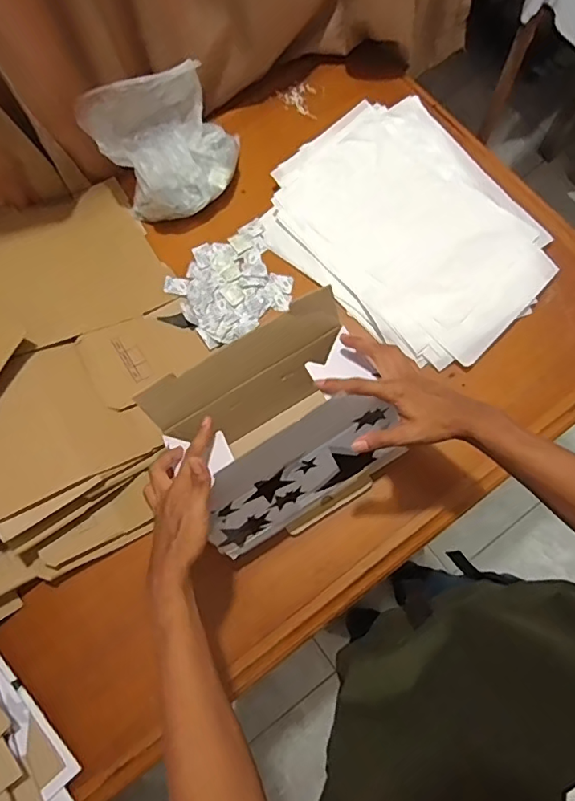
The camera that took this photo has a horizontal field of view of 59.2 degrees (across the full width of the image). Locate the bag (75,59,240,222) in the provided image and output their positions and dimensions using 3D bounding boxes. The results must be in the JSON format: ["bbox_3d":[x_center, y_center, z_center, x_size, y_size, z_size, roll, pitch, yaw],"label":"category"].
[{"bbox_3d":[-0.182,-0.393,0.779,0.216,0.149,0.157,-23,76,-5],"label":"bag"}]

